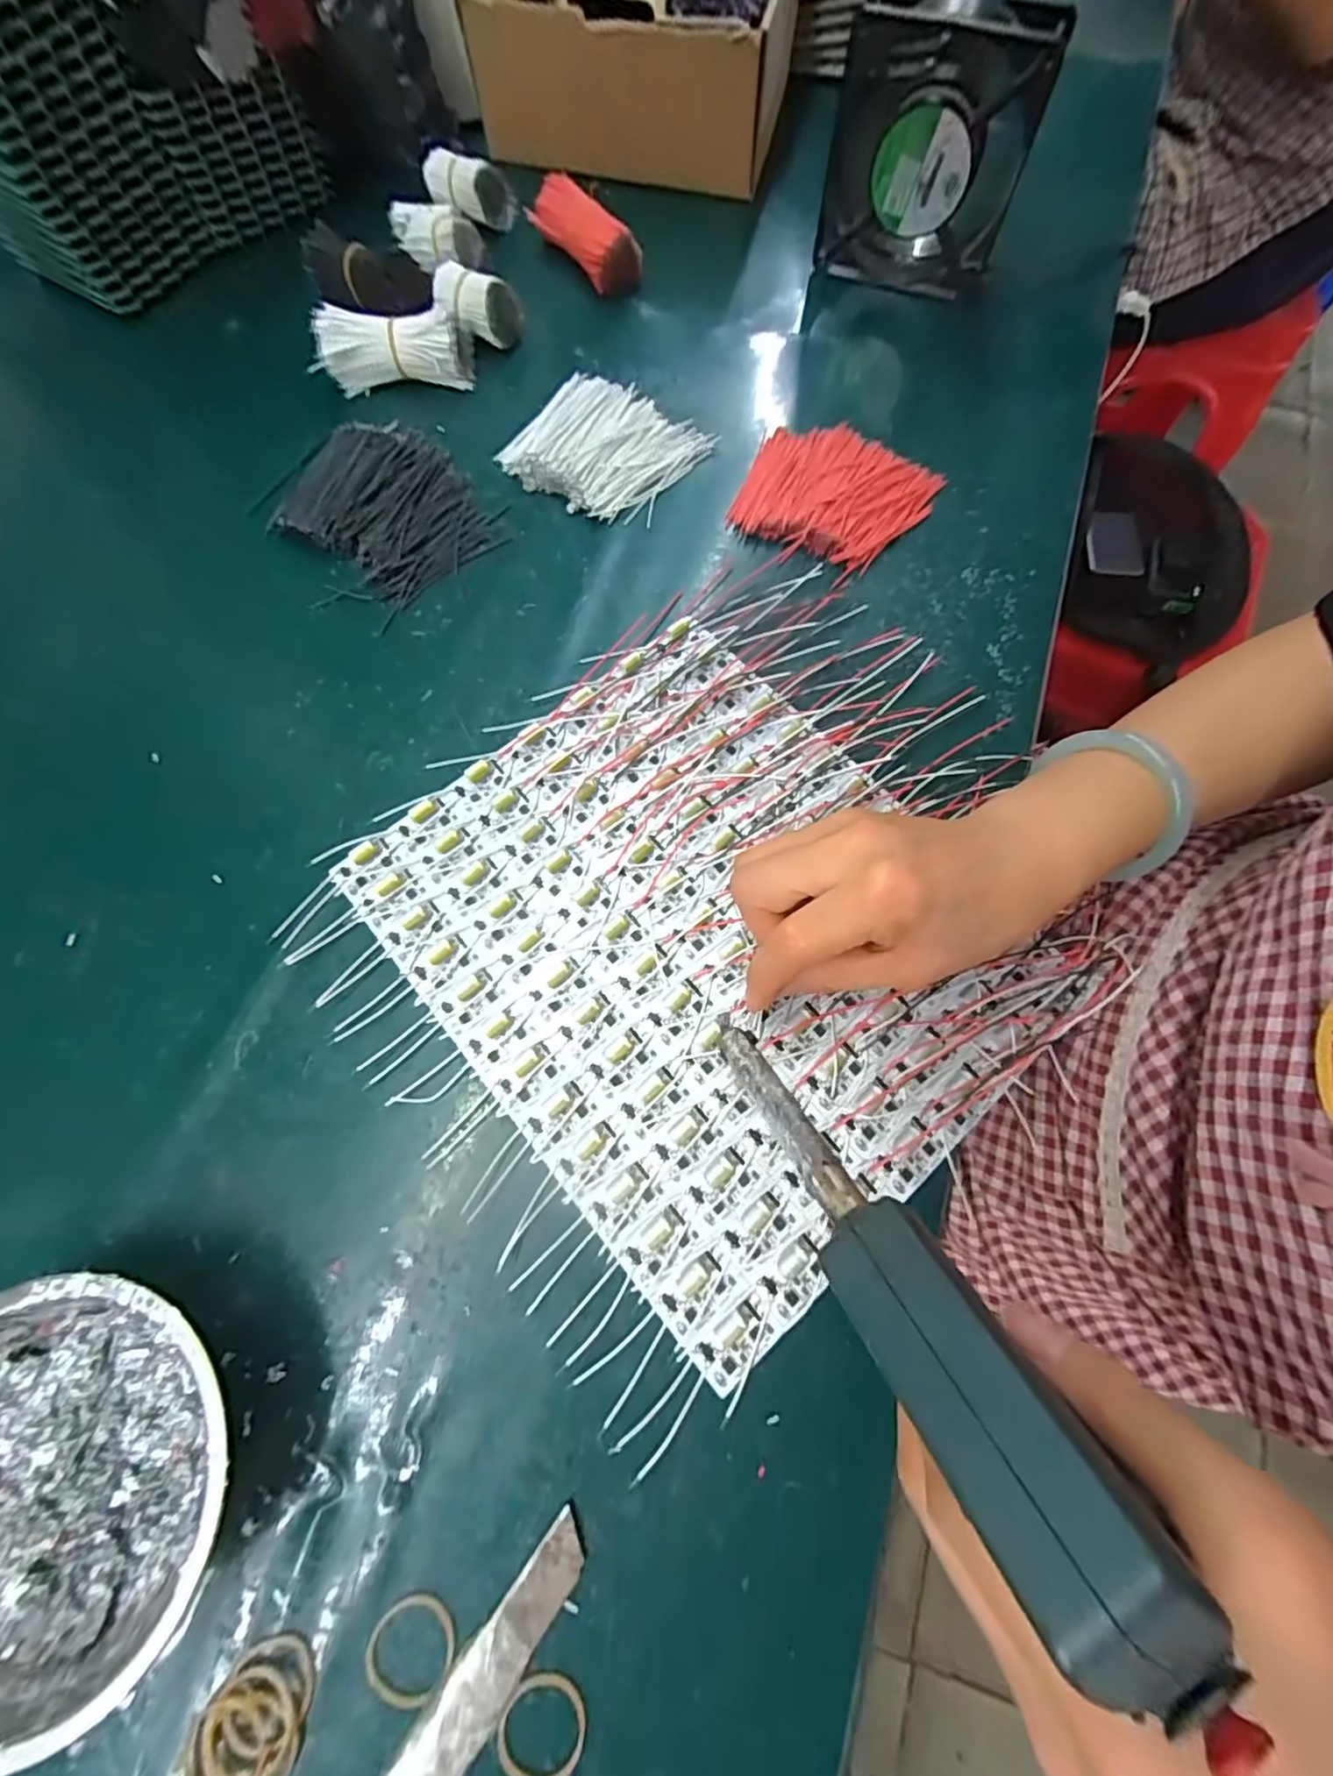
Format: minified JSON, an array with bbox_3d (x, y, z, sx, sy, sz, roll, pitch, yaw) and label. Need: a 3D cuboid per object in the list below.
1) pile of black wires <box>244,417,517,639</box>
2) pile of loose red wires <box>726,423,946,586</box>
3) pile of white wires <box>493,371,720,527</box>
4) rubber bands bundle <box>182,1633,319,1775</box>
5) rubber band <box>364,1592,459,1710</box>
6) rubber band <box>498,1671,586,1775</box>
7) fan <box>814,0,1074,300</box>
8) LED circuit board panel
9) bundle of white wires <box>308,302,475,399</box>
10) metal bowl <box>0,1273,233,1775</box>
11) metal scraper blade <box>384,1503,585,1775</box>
[{"bbox_3d":[-0.173,-0.235,0.377,0.131,0.018,0.105,42,76,11],"label":"pile of black wires"},{"bbox_3d":[0.102,-0.244,0.384,0.107,0.014,0.100,33,75,9],"label":"pile of loose red wires"},{"bbox_3d":[-0.039,-0.283,0.399,0.104,0.020,0.099,33,75,9],"label":"pile of white wires"},{"bbox_3d":[-0.141,0.287,0.212,0.034,0.006,0.044,33,75,9],"label":"rubber bands bundle"},{"bbox_3d":[-0.091,0.271,0.220,0.031,0.004,0.028,-42,78,-13],"label":"rubber band"},{"bbox_3d":[-0.043,0.291,0.213,0.029,0.004,0.030,0,72,-1],"label":"rubber band"},{"bbox_3d":[0.163,-0.452,0.391,0.117,0.130,0.031,10,72,2],"label":"fan"},{"bbox_3d":[0.018,0.020,0.299,0.239,0.009,0.284,-40,77,-12],"label":"LED circuit board panel"},{"bbox_3d":[-0.177,-0.350,0.403,0.094,0.037,0.035,-7,73,-3],"label":"bundle of white wires"},{"bbox_3d":[-0.210,0.206,0.219,0.119,0.041,0.124,0,72,-1],"label":"metal bowl"},{"bbox_3d":[-0.064,0.276,0.214,0.020,0.012,0.102,39,76,11],"label":"metal scraper blade"}]

